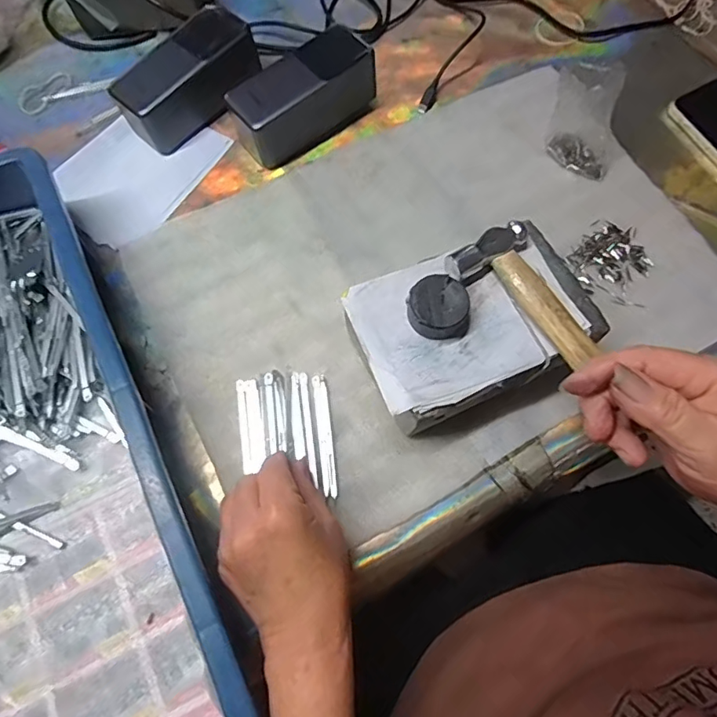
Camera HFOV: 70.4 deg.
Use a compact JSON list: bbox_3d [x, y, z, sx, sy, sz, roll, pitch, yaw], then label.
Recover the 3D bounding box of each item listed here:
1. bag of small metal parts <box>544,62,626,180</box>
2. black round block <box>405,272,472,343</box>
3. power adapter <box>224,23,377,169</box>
[{"bbox_3d":[0.195,-0.201,0.426,0.072,0.087,0.029,28,73,9],"label":"bag of small metal parts"},{"bbox_3d":[0.052,-0.032,0.335,0.038,0.021,0.038,0,70,0],"label":"black round block"},{"bbox_3d":[-0.048,-0.234,0.458,0.130,0.053,0.057,-34,75,-12],"label":"power adapter"}]

